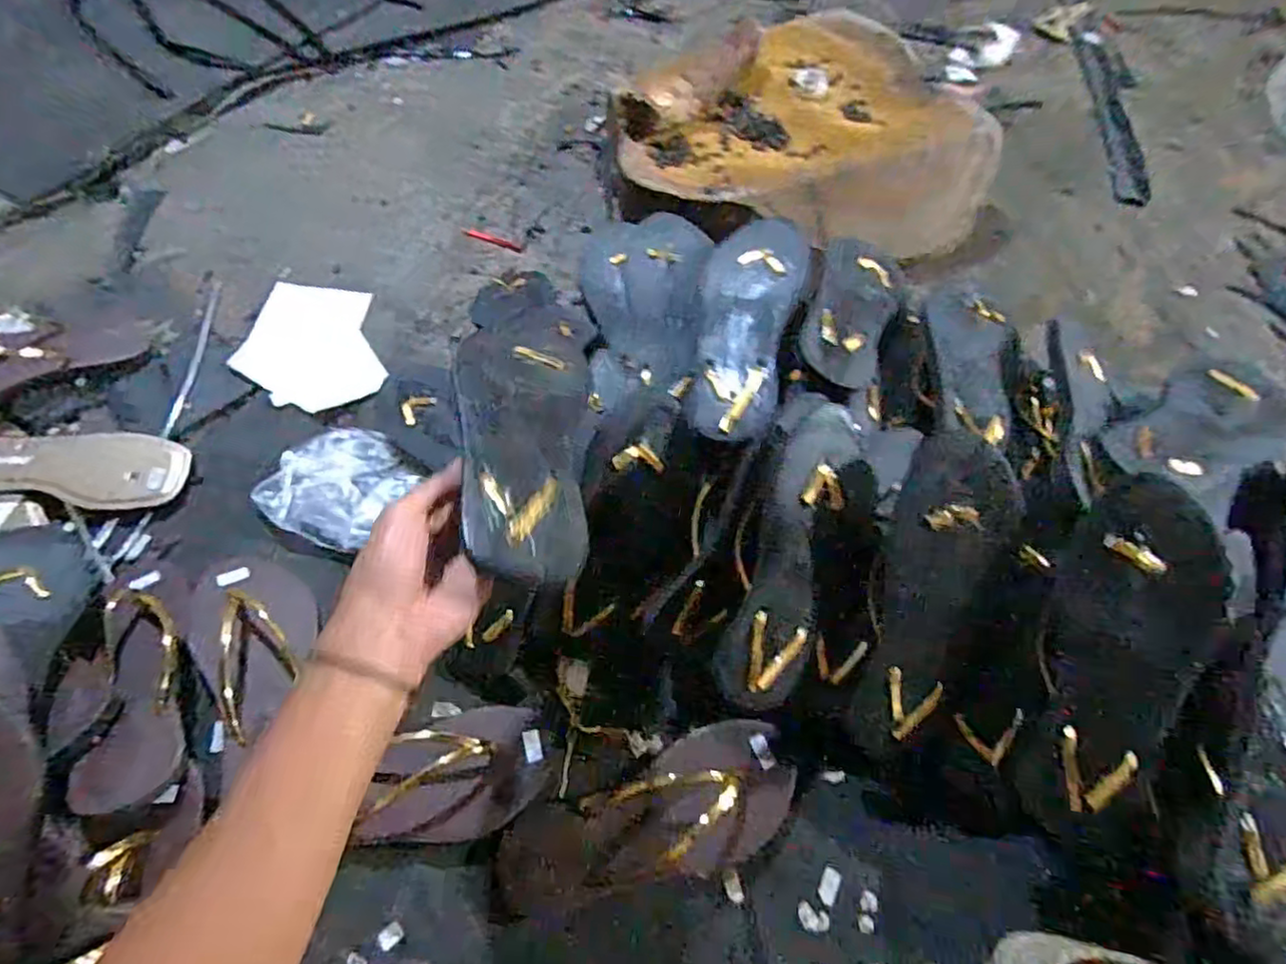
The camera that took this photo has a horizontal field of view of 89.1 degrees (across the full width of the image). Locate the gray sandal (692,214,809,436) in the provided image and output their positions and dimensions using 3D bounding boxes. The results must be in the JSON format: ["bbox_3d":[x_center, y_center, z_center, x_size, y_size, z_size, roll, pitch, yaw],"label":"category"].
[{"bbox_3d":[0.090,-0.143,0.584,0.084,0.032,0.230,14,64,7],"label":"gray sandal"}]

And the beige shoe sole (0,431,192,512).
[{"bbox_3d":[-0.586,-0.018,0.673,0.229,0.033,0.091,6,64,3],"label":"beige shoe sole"}]

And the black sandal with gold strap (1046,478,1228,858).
[{"bbox_3d":[0.329,0.124,0.453,0.096,0.029,0.248,18,93,25],"label":"black sandal with gold strap"}]

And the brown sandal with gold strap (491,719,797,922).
[{"bbox_3d":[0.005,0.269,0.509,0.240,0.032,0.092,-21,65,-10],"label":"brown sandal with gold strap"}]

